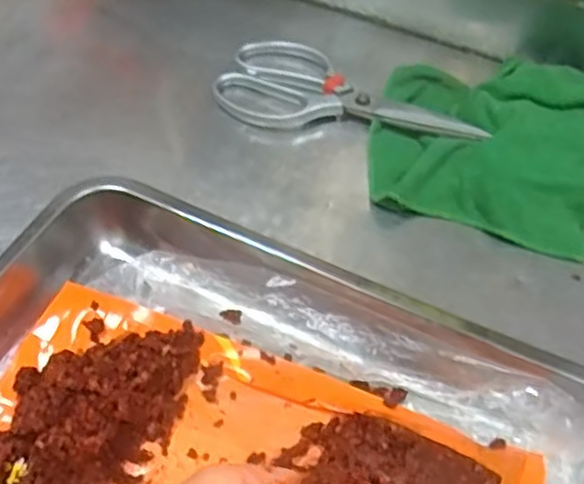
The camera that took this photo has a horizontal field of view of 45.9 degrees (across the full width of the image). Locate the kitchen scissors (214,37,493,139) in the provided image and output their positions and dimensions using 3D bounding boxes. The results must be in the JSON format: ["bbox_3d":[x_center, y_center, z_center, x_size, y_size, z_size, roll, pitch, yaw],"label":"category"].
[{"bbox_3d":[0.041,-0.108,0.560,0.215,0.022,0.086,25,58,18],"label":"kitchen scissors"}]

